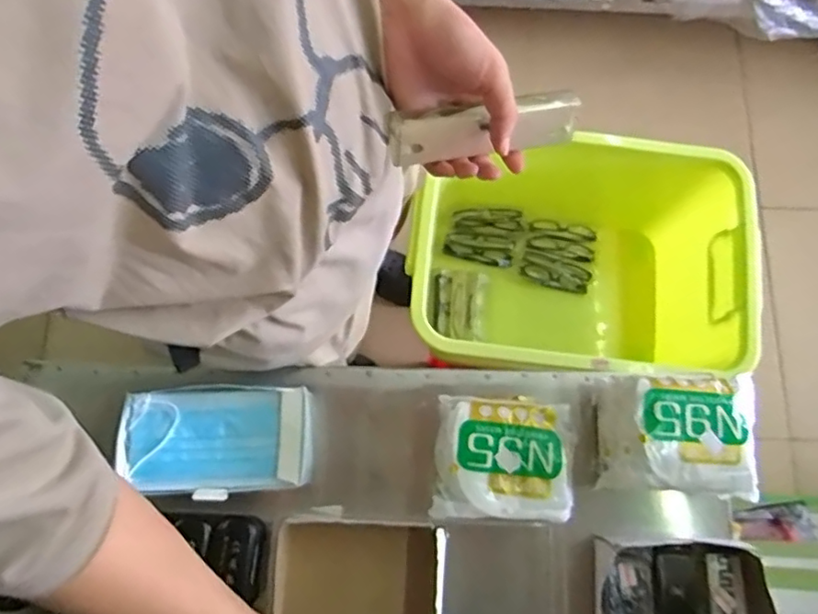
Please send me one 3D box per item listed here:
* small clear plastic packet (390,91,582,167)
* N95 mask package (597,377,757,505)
[{"bbox_3d":[0.057,-0.134,0.461,0.141,0.044,0.024,-3,34,9],"label":"small clear plastic packet"},{"bbox_3d":[0.278,0.135,0.627,0.140,0.096,0.115,5,75,0],"label":"N95 mask package"}]

